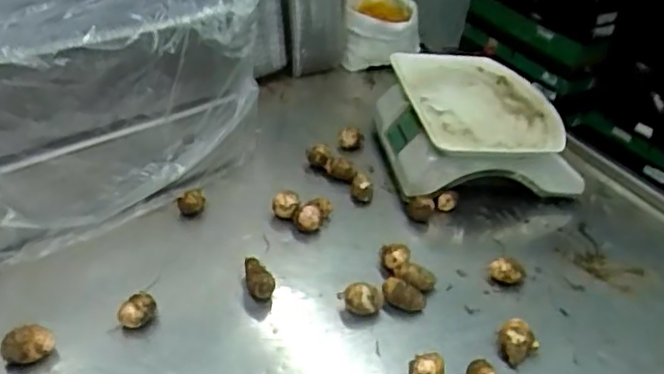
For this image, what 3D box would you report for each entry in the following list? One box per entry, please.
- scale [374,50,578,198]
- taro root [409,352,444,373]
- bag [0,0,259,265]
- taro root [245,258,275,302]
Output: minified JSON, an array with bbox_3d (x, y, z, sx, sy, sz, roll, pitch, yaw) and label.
[{"bbox_3d":[0.232,-0.102,0.999,0.287,0.127,0.254,-3,39,-13],"label":"scale"},{"bbox_3d":[0.103,0.200,0.672,0.036,0.033,0.039,19,39,15],"label":"taro root"},{"bbox_3d":[-0.328,-0.087,0.765,0.511,0.257,0.166,-24,47,-34],"label":"bag"},{"bbox_3d":[-0.090,0.117,0.765,0.032,0.038,0.055,-3,39,-13],"label":"taro root"}]

